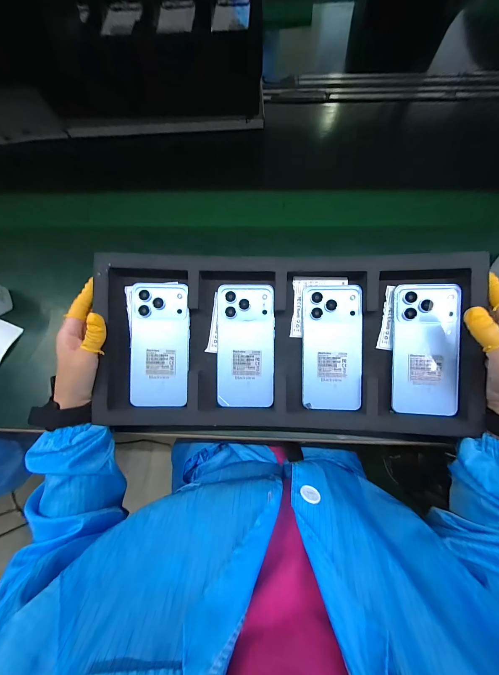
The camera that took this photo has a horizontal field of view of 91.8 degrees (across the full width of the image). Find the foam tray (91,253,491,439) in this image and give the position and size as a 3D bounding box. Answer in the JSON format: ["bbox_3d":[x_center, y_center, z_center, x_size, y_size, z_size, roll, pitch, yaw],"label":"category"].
[{"bbox_3d":[0.040,0.013,0.318,0.460,0.034,0.241,0,89,3],"label":"foam tray"}]

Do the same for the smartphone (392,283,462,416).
[{"bbox_3d":[0.222,0.015,0.303,0.074,0.005,0.161,1,93,10],"label":"smartphone"}]

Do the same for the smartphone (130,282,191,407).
[{"bbox_3d":[-0.119,0.009,0.324,0.076,0.009,0.163,1,89,0],"label":"smartphone"}]

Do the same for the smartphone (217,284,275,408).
[{"bbox_3d":[-0.005,0.011,0.326,0.076,0.005,0.161,1,90,0],"label":"smartphone"}]

